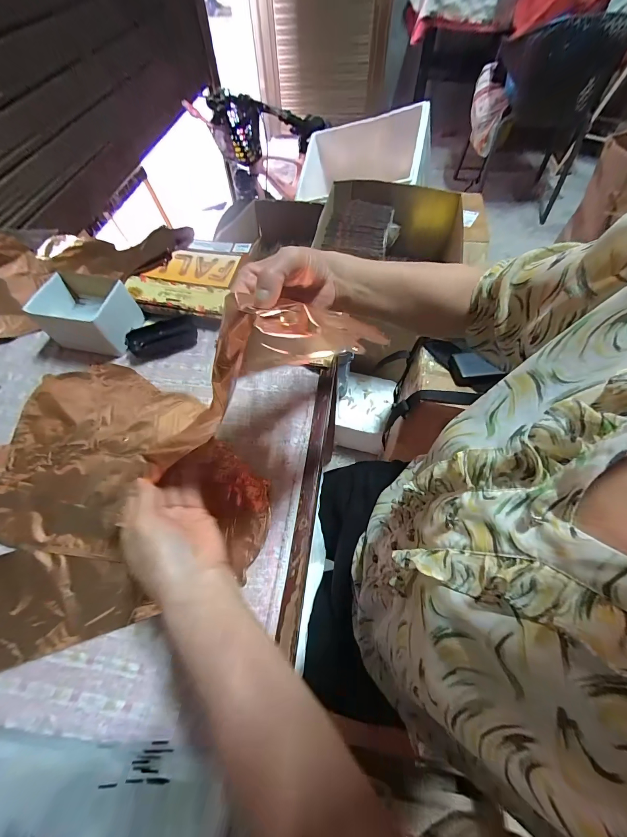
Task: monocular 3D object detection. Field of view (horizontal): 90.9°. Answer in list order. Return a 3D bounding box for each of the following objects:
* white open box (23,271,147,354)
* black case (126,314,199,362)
[{"bbox_3d":[-0.363,-0.171,0.502,0.122,0.080,0.101,8,61,6],"label":"white open box"},{"bbox_3d":[-0.248,-0.134,0.511,0.106,0.025,0.062,-25,63,-12],"label":"black case"}]

